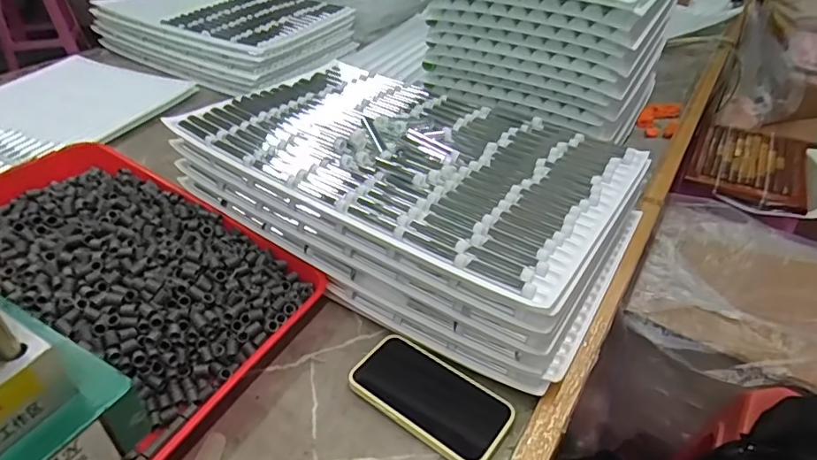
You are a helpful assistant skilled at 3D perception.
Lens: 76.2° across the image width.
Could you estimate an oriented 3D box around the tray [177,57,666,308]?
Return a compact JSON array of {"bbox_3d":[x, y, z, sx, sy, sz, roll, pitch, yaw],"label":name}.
[{"bbox_3d":[0.003,-0.101,0.625,0.487,0.037,0.320,24,44,26],"label":"tray"}]

